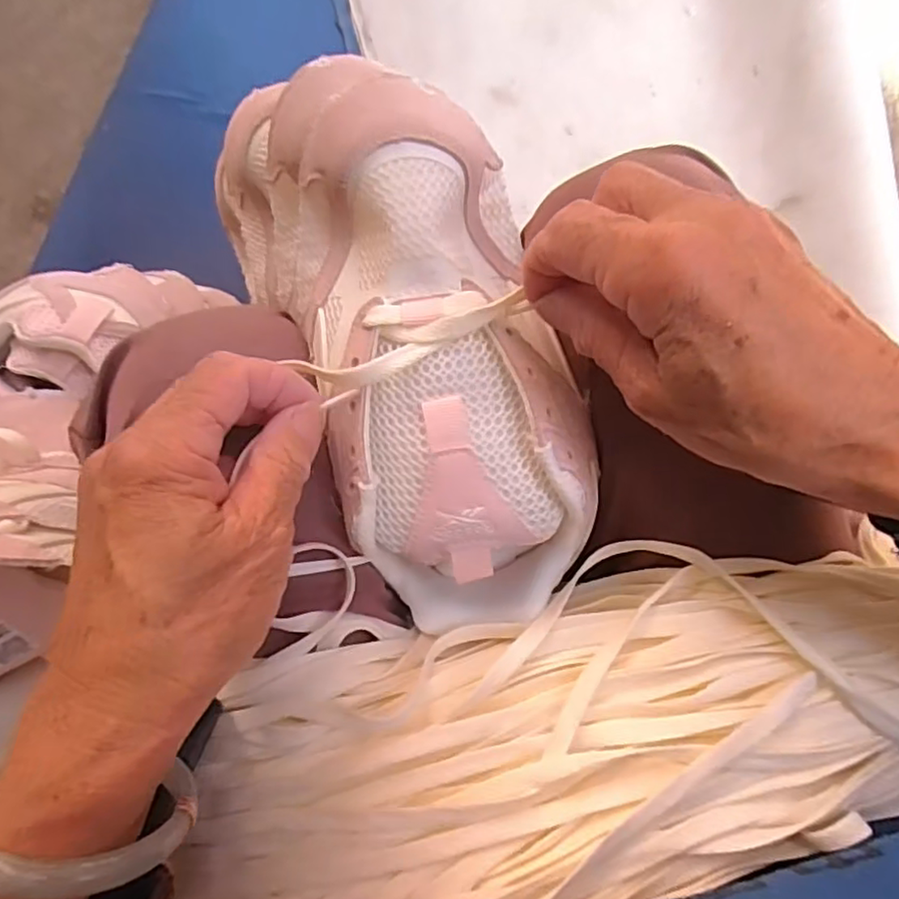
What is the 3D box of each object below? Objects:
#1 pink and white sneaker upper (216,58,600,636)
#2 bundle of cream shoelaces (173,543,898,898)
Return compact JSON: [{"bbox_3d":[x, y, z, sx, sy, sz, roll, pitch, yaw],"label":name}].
[{"bbox_3d":[-0.010,-0.041,0.262,0.103,0.073,0.235,-21,92,-5],"label":"pink and white sneaker upper"},{"bbox_3d":[0.045,0.126,0.245,0.329,0.053,0.150,-20,86,-5],"label":"bundle of cream shoelaces"}]

